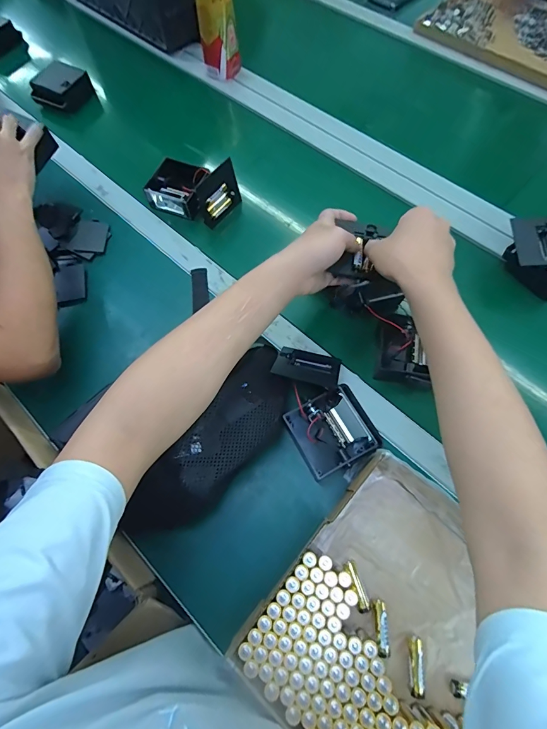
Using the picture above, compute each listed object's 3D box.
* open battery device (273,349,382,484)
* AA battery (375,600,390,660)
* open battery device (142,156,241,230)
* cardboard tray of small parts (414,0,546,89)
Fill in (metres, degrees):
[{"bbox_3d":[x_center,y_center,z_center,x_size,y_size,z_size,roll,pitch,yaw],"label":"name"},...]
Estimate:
[{"bbox_3d":[0.056,0.046,0.462,0.098,0.049,0.168,-22,68,-7],"label":"open battery device"},{"bbox_3d":[0.112,0.272,0.382,0.013,0.014,0.048,1,68,3],"label":"AA battery"},{"bbox_3d":[-0.135,-0.292,0.611,0.140,0.075,0.084,24,71,12],"label":"open battery device"},{"bbox_3d":[0.536,-0.708,0.785,0.251,0.028,0.396,-43,72,-14],"label":"cardboard tray of small parts"}]

